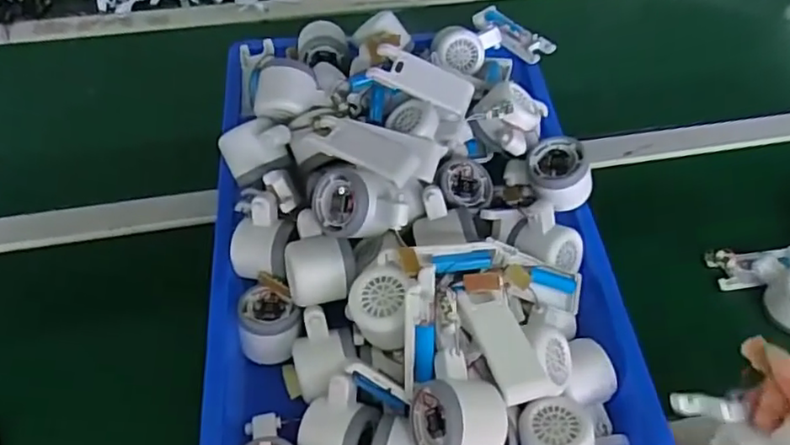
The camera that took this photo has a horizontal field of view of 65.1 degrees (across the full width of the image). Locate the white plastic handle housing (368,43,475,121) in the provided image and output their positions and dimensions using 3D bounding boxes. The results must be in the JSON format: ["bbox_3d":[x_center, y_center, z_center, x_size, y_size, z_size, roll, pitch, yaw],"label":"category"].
[{"bbox_3d":[0.026,-0.137,0.617,0.102,0.024,0.042,25,83,-9],"label":"white plastic handle housing"}]

